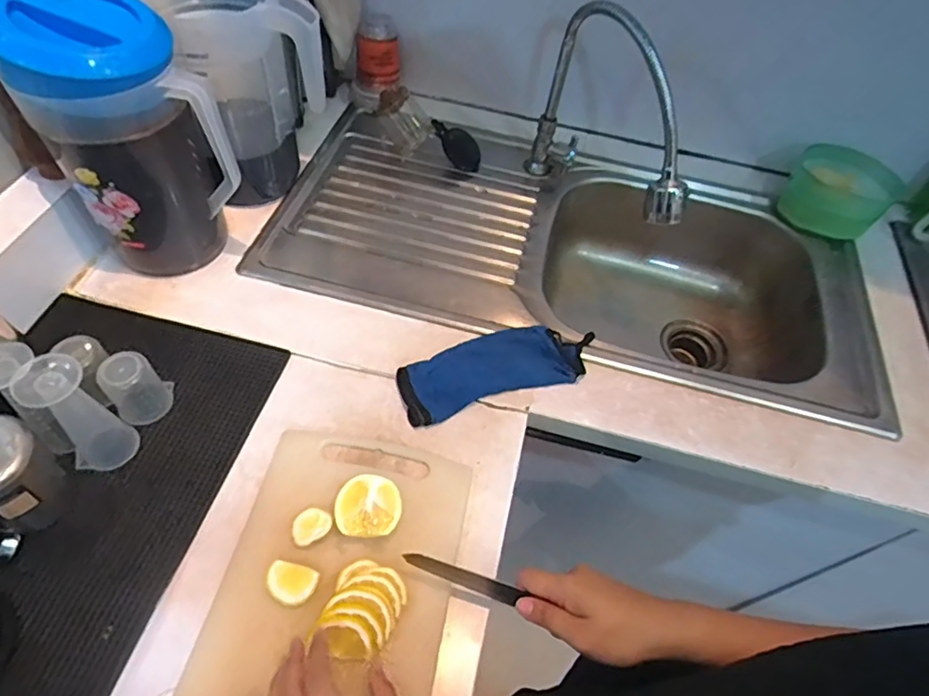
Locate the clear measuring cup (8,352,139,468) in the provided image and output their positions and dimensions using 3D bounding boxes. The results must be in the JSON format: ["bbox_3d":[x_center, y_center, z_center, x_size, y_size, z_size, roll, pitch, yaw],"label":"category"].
[{"bbox_3d":[-0.367,0.066,0.529,0.058,0.137,0.052,-37,65,-26],"label":"clear measuring cup"}]

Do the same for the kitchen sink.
[{"bbox_3d":[0.150,-0.106,0.907,0.843,0.228,0.444,13,53,3],"label":"kitchen sink"}]

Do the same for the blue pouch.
[{"bbox_3d":[0.041,0.017,0.666,0.240,0.027,0.095,-15,57,-14],"label":"blue pouch"}]

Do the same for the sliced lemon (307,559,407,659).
[{"bbox_3d":[-0.089,0.229,0.493,0.063,0.025,0.077,11,55,4],"label":"sliced lemon"}]

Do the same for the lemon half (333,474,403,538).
[{"bbox_3d":[-0.094,0.160,0.550,0.063,0.038,0.058,3,54,-4],"label":"lemon half"}]

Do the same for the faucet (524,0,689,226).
[{"bbox_3d":[0.205,-0.291,0.758,0.056,0.261,0.286,-28,62,-22],"label":"faucet"}]

